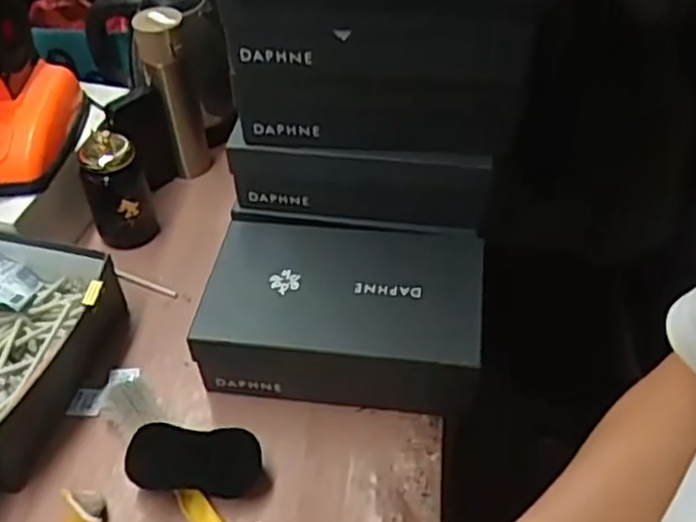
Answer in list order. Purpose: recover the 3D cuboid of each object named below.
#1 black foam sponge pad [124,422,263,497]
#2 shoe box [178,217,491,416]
[{"bbox_3d":[-0.152,0.197,0.739,0.129,0.066,0.018,8,0,-9],"label":"black foam sponge pad"},{"bbox_3d":[-0.004,0.057,0.836,0.288,0.111,0.188,5,46,6],"label":"shoe box"}]

